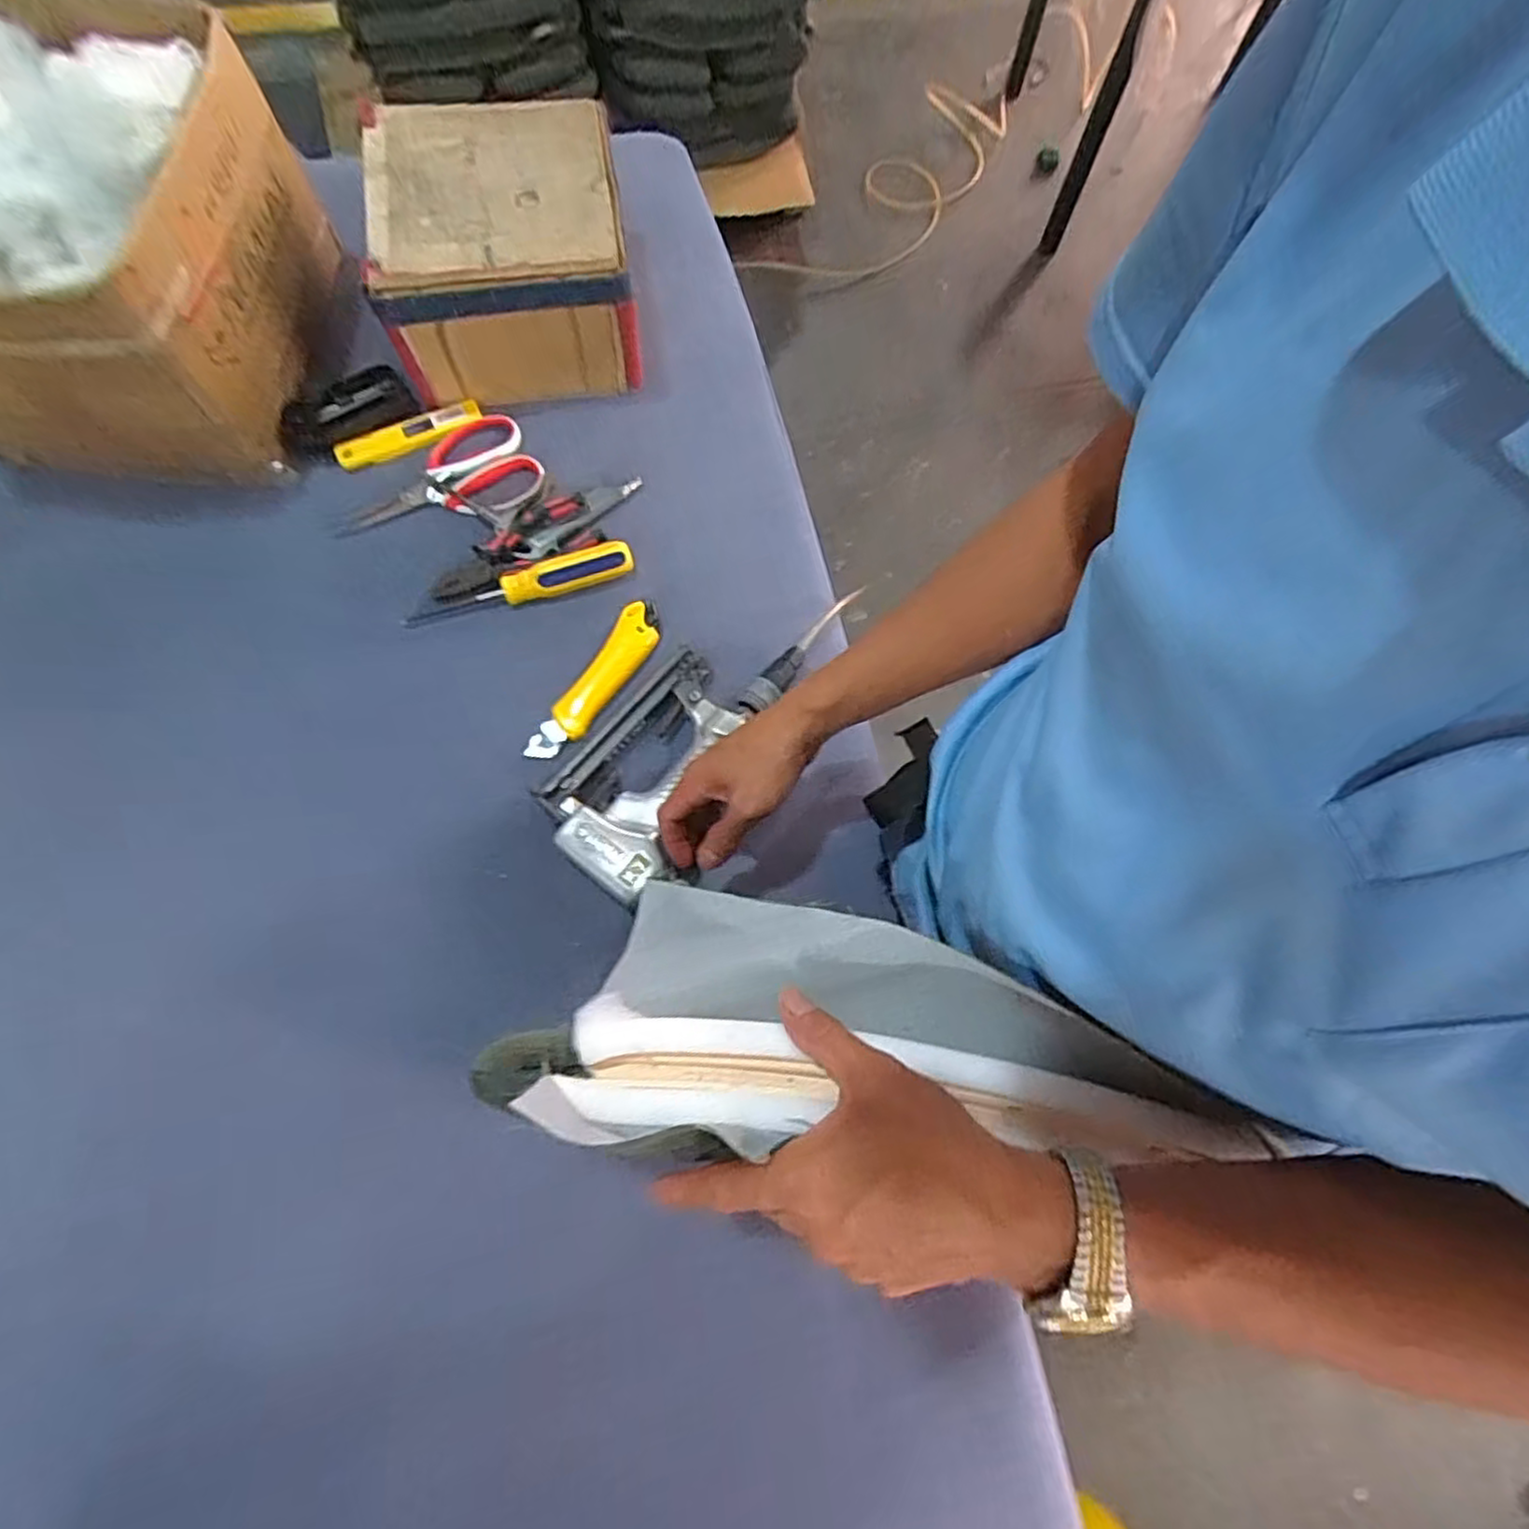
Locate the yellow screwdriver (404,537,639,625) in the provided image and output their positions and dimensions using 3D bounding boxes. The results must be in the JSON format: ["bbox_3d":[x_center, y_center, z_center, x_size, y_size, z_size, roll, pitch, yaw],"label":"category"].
[{"bbox_3d":[-0.213,-0.157,0.625,0.197,0.022,0.030,-17,74,-6],"label":"yellow screwdriver"}]

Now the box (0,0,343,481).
[{"bbox_3d":[-0.530,-0.435,0.581,0.260,0.247,0.310,3,73,-1],"label":"box"}]

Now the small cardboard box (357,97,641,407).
[{"bbox_3d":[-0.231,-0.468,0.668,0.212,0.132,0.216,-9,73,-4],"label":"small cardboard box"}]

